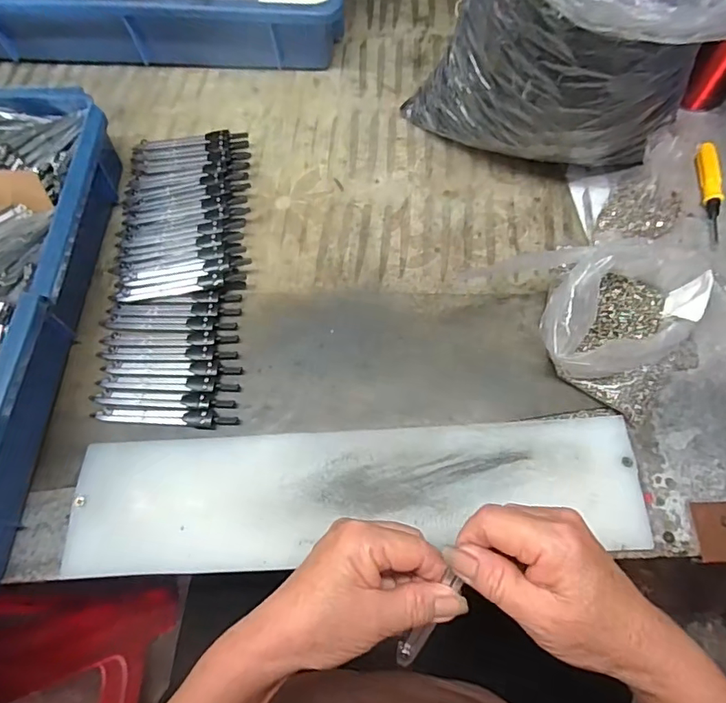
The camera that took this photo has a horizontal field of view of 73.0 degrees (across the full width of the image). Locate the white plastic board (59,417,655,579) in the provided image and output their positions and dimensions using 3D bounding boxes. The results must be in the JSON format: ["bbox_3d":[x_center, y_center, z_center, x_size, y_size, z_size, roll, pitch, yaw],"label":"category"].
[{"bbox_3d":[-0.004,0.101,0.349,0.397,0.011,0.089,-3,64,0],"label":"white plastic board"}]

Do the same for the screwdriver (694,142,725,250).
[{"bbox_3d":[0.324,-0.146,0.453,0.021,0.014,0.109,4,67,3],"label":"screwdriver"}]

